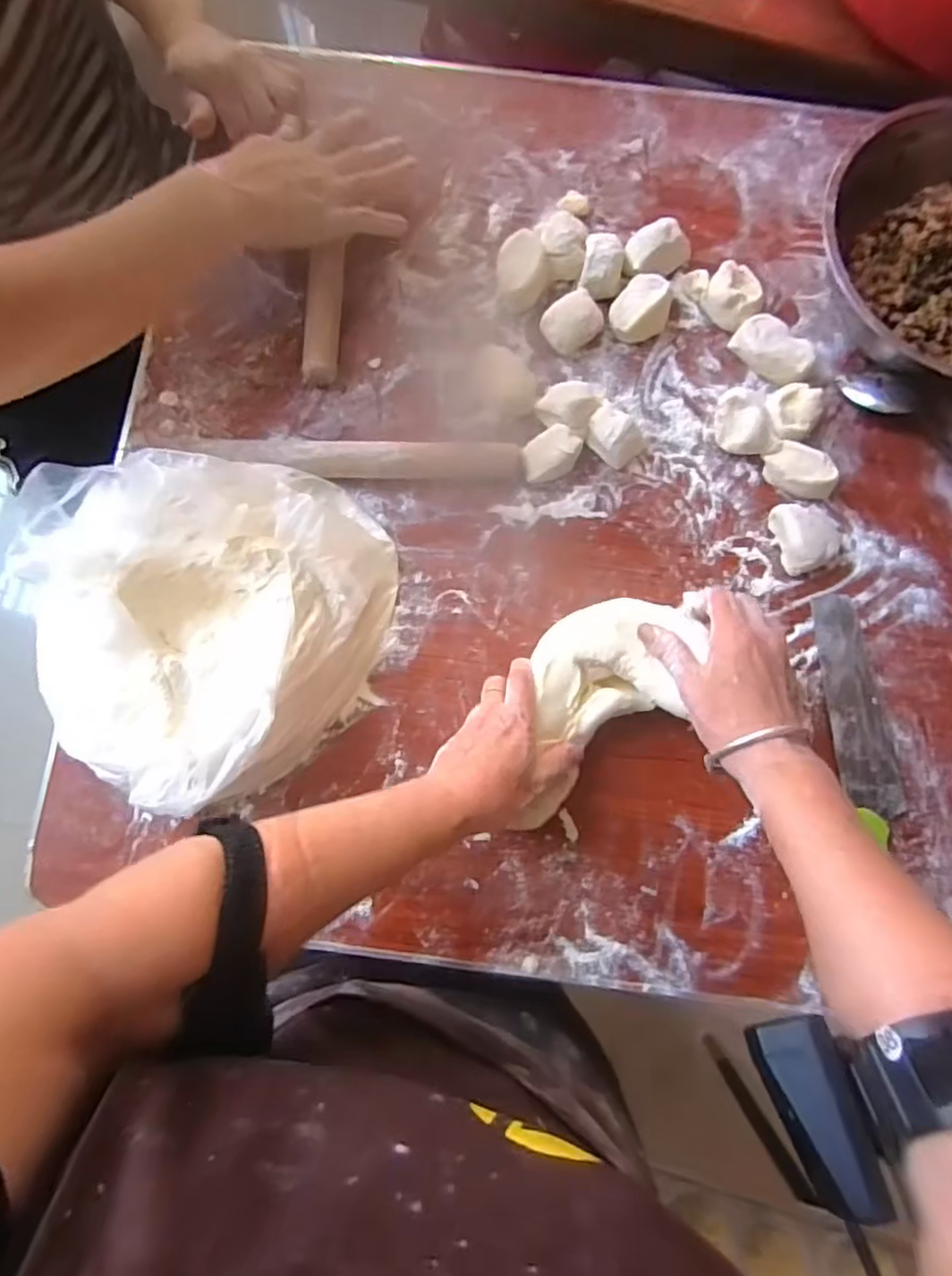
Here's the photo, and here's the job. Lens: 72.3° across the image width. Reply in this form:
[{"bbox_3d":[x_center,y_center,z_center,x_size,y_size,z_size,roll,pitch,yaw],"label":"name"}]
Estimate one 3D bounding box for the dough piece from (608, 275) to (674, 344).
[{"bbox_3d":[0.135,-0.268,0.532,0.043,0.032,0.053,29,81,5],"label":"dough piece"}]

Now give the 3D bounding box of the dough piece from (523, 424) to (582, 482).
[{"bbox_3d":[0.058,-0.141,0.508,0.043,0.033,0.033,-33,81,-6],"label":"dough piece"}]

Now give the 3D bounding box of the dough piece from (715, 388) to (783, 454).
[{"bbox_3d":[0.213,-0.169,0.516,0.040,0.030,0.053,-9,80,-2],"label":"dough piece"}]

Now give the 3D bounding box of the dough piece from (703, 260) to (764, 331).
[{"bbox_3d":[0.211,-0.280,0.538,0.045,0.026,0.041,0,80,0],"label":"dough piece"}]

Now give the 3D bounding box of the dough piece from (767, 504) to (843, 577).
[{"bbox_3d":[0.260,-0.081,0.504,0.051,0.027,0.053,-16,80,-3],"label":"dough piece"}]

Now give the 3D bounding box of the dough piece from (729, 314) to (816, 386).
[{"bbox_3d":[0.240,-0.232,0.528,0.064,0.029,0.033,36,82,6],"label":"dough piece"}]

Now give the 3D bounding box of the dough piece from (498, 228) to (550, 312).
[{"bbox_3d":[0.039,-0.303,0.541,0.039,0.032,0.061,-5,80,-1],"label":"dough piece"}]

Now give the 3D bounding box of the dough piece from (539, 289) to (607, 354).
[{"bbox_3d":[0.077,-0.254,0.525,0.044,0.037,0.035,-40,82,-7],"label":"dough piece"}]

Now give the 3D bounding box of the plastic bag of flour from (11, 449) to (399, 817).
[{"bbox_3d":[-0.175,-0.022,0.455,0.230,0.104,0.228,-31,81,-5],"label":"plastic bag of flour"}]

